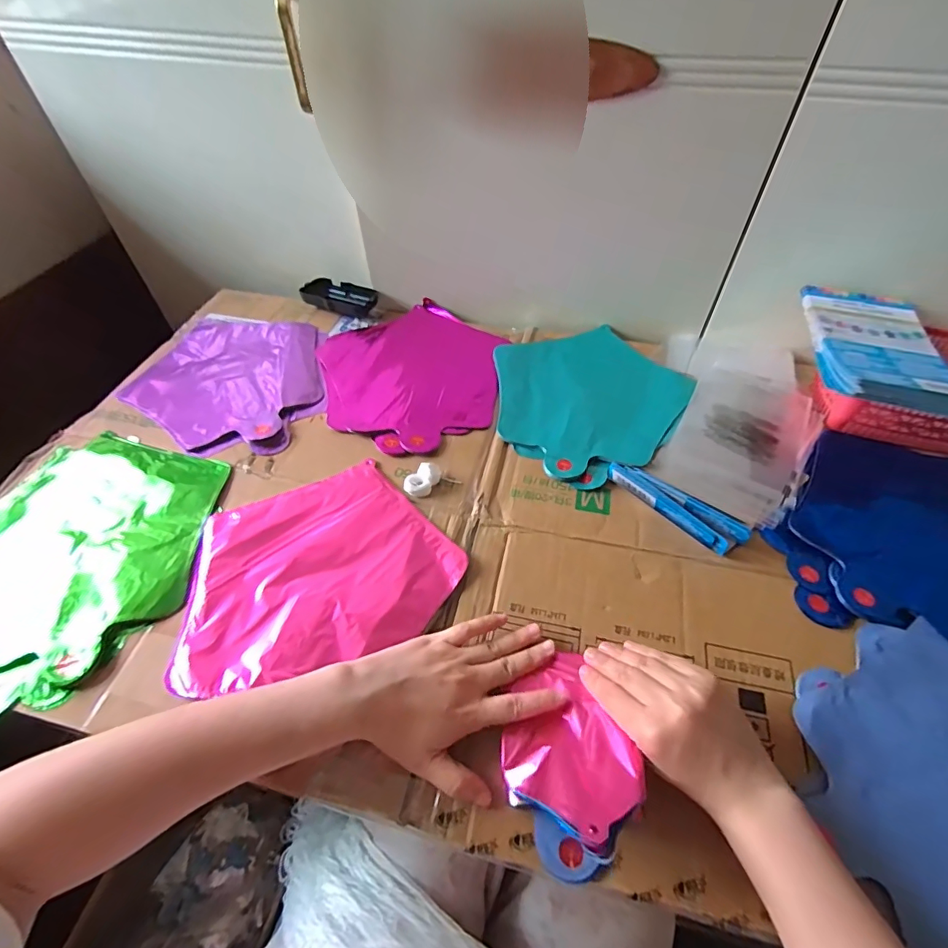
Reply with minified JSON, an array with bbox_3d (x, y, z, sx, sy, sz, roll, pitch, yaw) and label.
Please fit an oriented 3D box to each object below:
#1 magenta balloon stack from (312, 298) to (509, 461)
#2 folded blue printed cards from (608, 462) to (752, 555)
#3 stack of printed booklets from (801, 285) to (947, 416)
[{"bbox_3d":[-0.081,-0.131,0.604,0.225,0.007,0.265,9,51,7],"label":"magenta balloon stack"},{"bbox_3d":[0.186,0.030,0.459,0.131,0.023,0.030,36,59,26],"label":"folded blue printed cards"},{"bbox_3d":[0.405,-0.130,0.489,0.113,0.019,0.187,8,51,7],"label":"stack of printed booklets"}]

